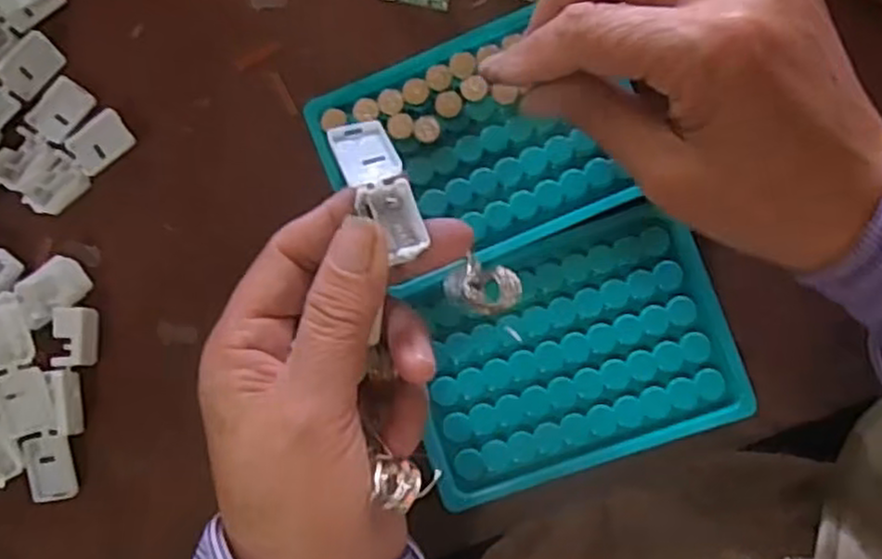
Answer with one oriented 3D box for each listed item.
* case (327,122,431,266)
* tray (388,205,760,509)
[{"bbox_3d":[-0.020,-0.032,0.248,0.020,0.010,0.055,-18,69,-18],"label":"case"},{"bbox_3d":[0.052,0.030,0.304,0.128,0.009,0.096,-19,82,3],"label":"tray"}]

